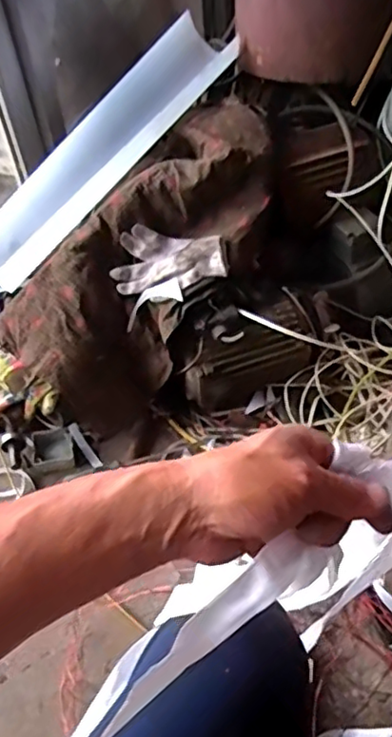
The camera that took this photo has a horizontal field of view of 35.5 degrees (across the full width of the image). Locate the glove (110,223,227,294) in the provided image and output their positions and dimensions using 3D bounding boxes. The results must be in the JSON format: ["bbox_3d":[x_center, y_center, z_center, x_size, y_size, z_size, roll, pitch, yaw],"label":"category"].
[{"bbox_3d":[-0.049,-0.187,1.047,0.189,0.059,0.109,1,65,15],"label":"glove"}]

